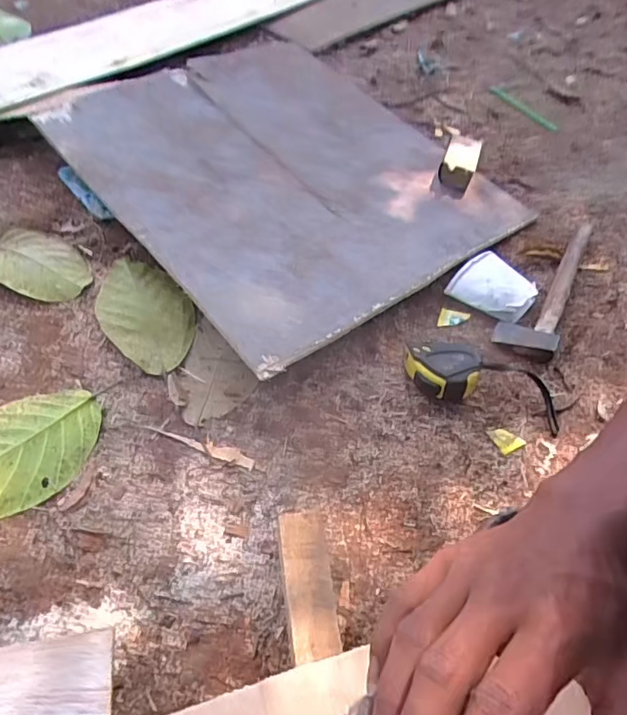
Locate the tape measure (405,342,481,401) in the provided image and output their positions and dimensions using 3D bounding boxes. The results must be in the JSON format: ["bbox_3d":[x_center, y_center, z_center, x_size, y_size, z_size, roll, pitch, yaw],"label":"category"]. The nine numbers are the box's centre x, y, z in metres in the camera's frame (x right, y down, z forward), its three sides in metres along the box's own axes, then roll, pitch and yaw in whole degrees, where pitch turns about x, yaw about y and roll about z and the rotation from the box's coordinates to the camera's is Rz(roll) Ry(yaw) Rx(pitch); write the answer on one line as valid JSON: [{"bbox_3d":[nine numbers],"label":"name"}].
[{"bbox_3d":[0.148,0.016,0.606,0.079,0.040,0.064,-3,54,-6],"label":"tape measure"}]

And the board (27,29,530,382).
[{"bbox_3d":[-0.047,-0.302,0.811,0.533,0.025,0.613,-32,62,-26],"label":"board"}]

